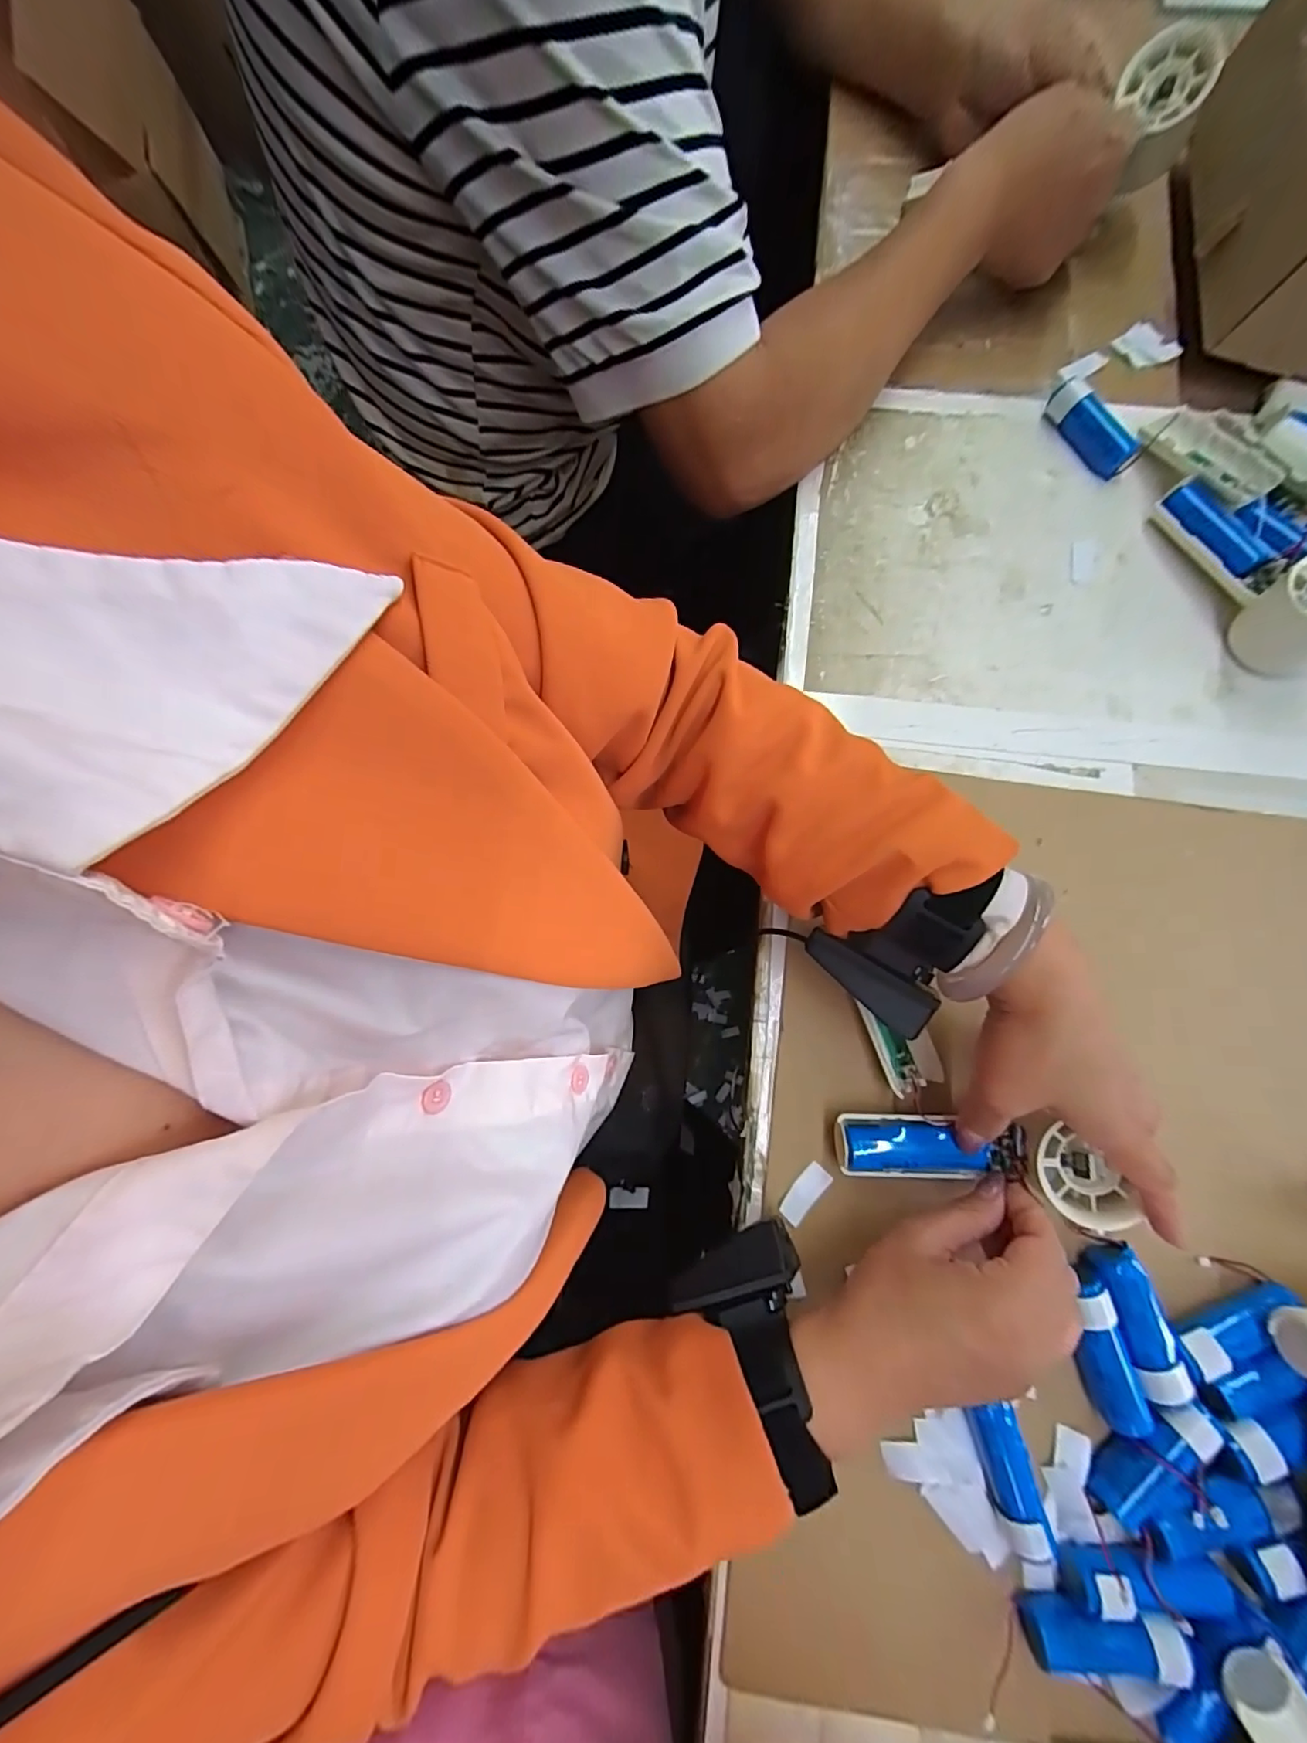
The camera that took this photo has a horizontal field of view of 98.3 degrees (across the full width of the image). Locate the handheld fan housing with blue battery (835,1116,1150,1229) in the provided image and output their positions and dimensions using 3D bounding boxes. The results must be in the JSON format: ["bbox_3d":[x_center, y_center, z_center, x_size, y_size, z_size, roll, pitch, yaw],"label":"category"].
[{"bbox_3d":[0.175,0.157,0.311,0.142,0.024,0.042,3,78,17],"label":"handheld fan housing with blue battery"}]

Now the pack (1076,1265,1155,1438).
[{"bbox_3d":[0.243,0.256,0.304,0.019,0.021,0.076,-13,81,-2],"label":"pack"}]

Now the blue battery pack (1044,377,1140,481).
[{"bbox_3d":[0.325,-0.328,0.418,0.026,0.027,0.073,-33,83,-5],"label":"blue battery pack"}]

